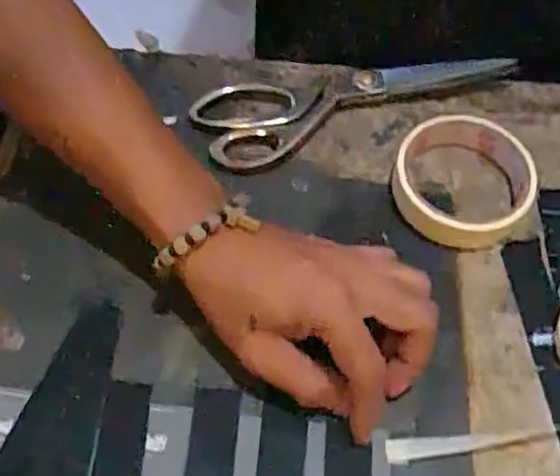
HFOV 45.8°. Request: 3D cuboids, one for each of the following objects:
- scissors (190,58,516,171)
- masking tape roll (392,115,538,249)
[{"bbox_3d":[0.050,-0.105,0.466,0.219,0.014,0.063,-22,64,-15],"label":"scissors"},{"bbox_3d":[0.118,-0.037,0.430,0.085,0.025,0.089,2,60,-3],"label":"masking tape roll"}]

